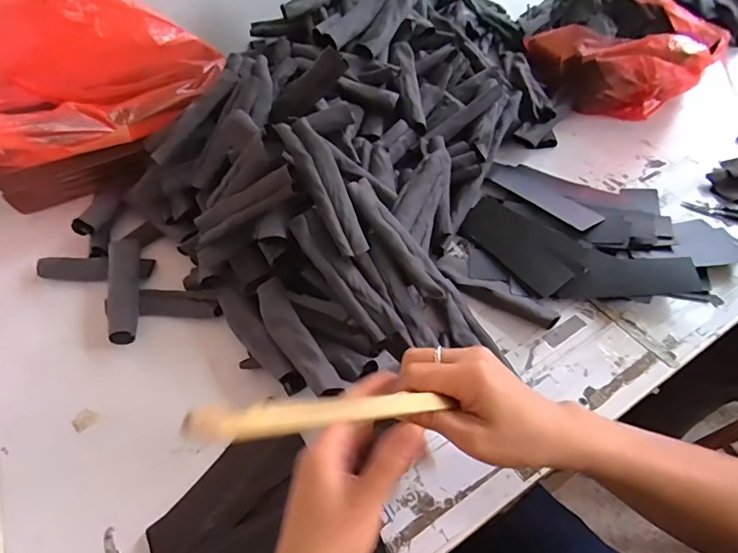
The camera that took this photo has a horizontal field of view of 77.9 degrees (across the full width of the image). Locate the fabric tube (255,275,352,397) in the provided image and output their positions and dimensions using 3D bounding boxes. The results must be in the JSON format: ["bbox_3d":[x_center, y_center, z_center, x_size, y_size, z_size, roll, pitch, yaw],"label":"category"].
[{"bbox_3d":[-0.074,0.056,0.450,0.035,0.015,0.152,-30,54,-16],"label":"fabric tube"}]

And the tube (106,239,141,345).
[{"bbox_3d":[-0.299,0.016,0.558,0.033,0.030,0.145,-15,53,-5],"label":"tube"}]

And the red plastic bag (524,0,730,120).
[{"bbox_3d":[0.411,-0.369,0.730,0.254,0.110,0.247,-18,53,-8],"label":"red plastic bag"}]

